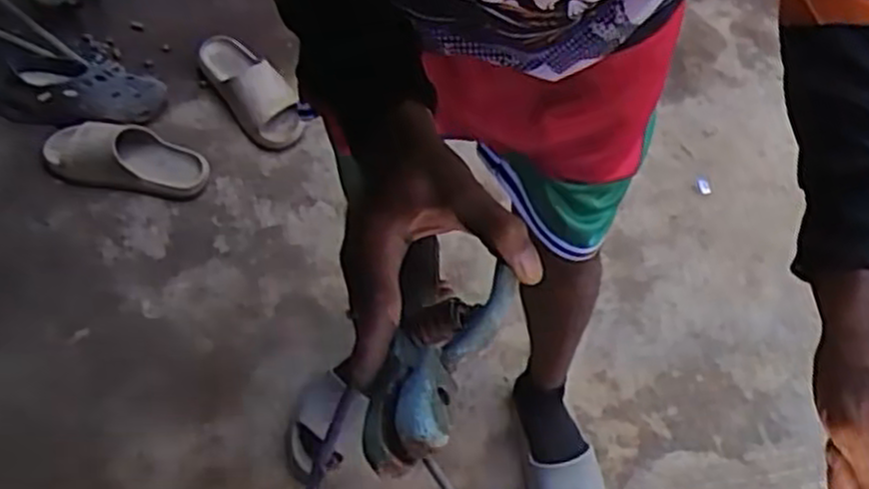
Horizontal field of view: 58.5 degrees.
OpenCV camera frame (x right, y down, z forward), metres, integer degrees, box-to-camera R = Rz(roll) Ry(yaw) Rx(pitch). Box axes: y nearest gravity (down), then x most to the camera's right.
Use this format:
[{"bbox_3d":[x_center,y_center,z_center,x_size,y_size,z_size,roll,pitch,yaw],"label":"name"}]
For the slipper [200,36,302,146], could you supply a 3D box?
[{"bbox_3d":[-0.365,-0.321,1.563,0.118,0.081,0.298,-32,68,-22],"label":"slipper"}]

